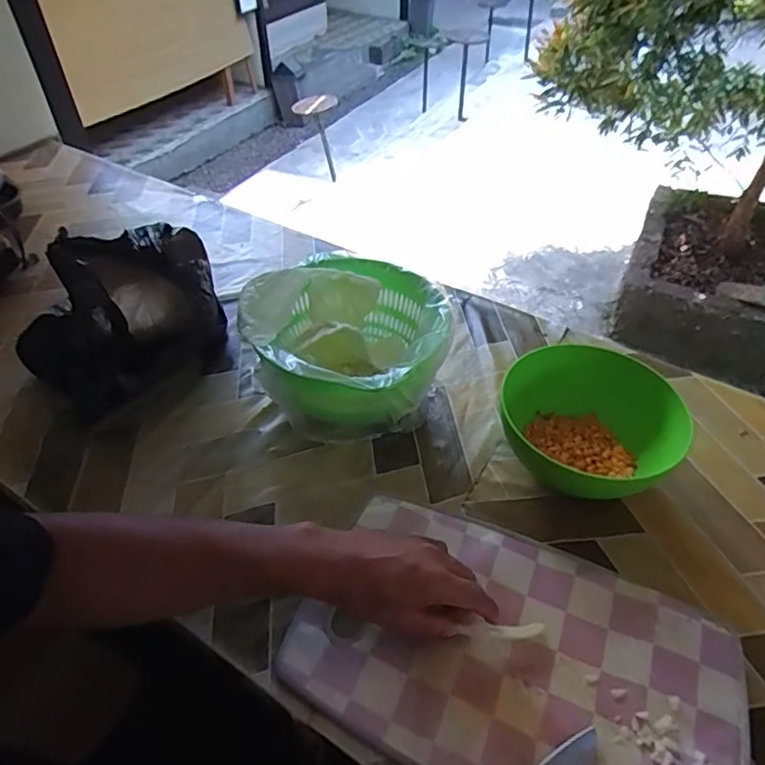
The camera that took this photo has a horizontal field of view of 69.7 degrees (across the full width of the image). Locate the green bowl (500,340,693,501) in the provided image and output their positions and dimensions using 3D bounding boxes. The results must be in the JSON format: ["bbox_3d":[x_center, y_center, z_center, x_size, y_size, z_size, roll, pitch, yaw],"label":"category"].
[{"bbox_3d":[0.219,0.043,0.595,0.177,0.099,0.155,22,49,20],"label":"green bowl"}]

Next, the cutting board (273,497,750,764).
[{"bbox_3d":[0.109,0.229,0.460,0.347,0.014,0.214,19,48,17],"label":"cutting board"}]

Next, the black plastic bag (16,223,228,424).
[{"bbox_3d":[-0.303,-0.074,0.623,0.221,0.185,0.131,-11,46,-11],"label":"black plastic bag"}]

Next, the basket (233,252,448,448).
[{"bbox_3d":[-0.038,-0.040,0.645,0.220,0.128,0.203,0,45,0],"label":"basket"}]

